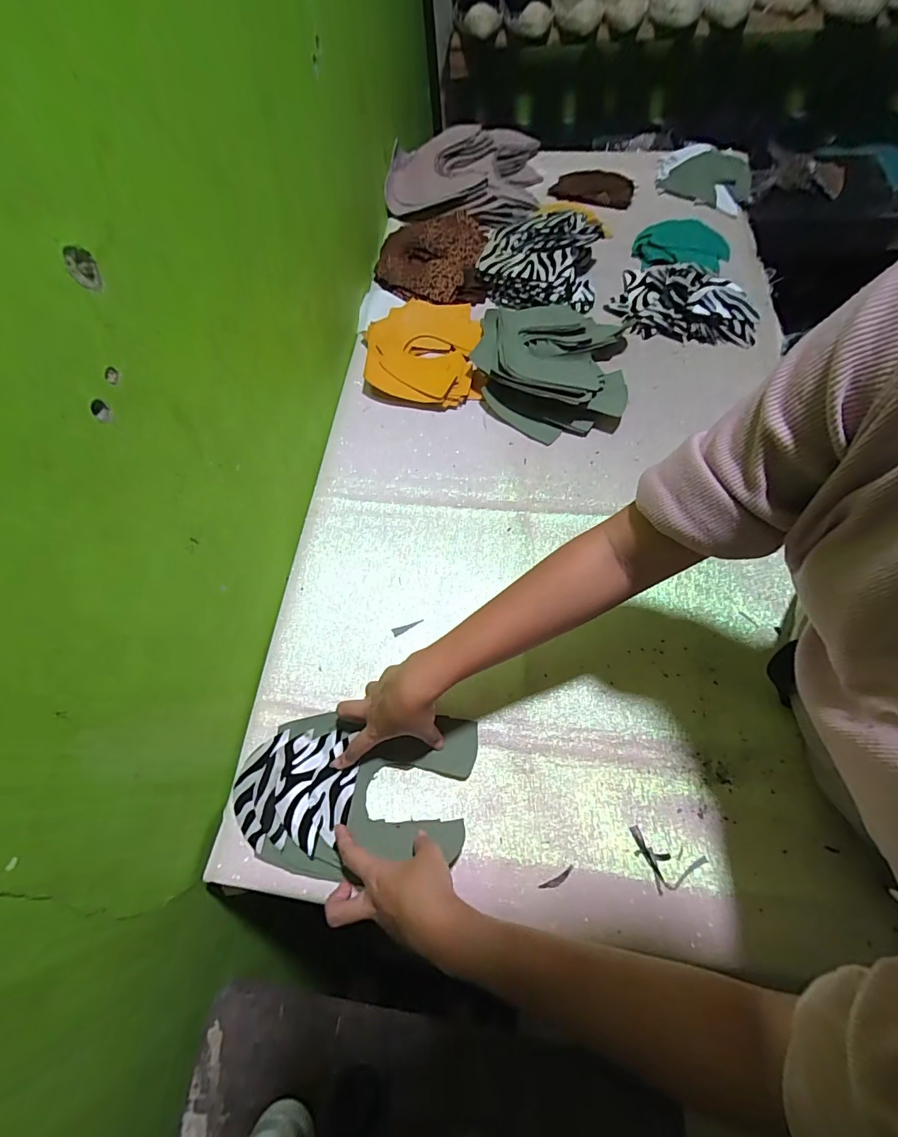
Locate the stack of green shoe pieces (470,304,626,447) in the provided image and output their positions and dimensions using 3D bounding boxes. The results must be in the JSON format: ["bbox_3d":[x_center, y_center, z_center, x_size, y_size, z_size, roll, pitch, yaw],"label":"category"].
[{"bbox_3d":[0.139,-0.284,0.630,0.198,0.069,0.211,7,66,6],"label":"stack of green shoe pieces"}]

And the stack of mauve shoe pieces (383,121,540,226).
[{"bbox_3d":[0.026,-0.679,0.791,0.265,0.072,0.185,0,66,3],"label":"stack of mauve shoe pieces"}]

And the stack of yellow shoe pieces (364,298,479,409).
[{"bbox_3d":[-0.039,-0.317,0.673,0.158,0.038,0.191,1,66,3],"label":"stack of yellow shoe pieces"}]

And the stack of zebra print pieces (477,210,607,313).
[{"bbox_3d":[0.145,-0.482,0.703,0.180,0.050,0.176,15,67,10],"label":"stack of zebra print pieces"}]

